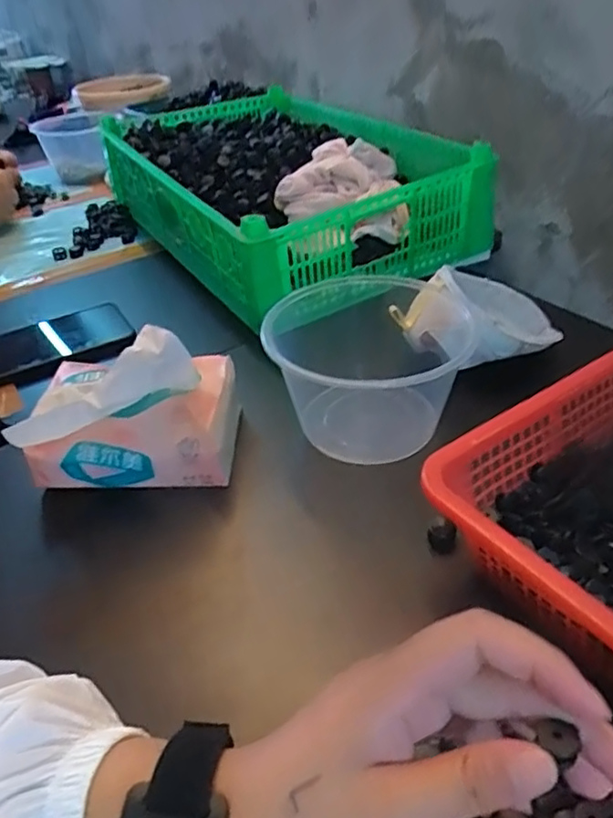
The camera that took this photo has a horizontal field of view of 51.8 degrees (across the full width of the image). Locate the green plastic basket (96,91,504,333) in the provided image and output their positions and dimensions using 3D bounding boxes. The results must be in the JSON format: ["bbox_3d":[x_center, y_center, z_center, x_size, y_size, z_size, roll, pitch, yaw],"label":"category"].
[{"bbox_3d":[-0.037,-0.270,0.760,0.295,0.106,0.440,-23,41,-23],"label":"green plastic basket"}]

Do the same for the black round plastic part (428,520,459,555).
[{"bbox_3d":[0.083,0.079,0.387,0.018,0.021,0.007,29,17,14],"label":"black round plastic part"}]

